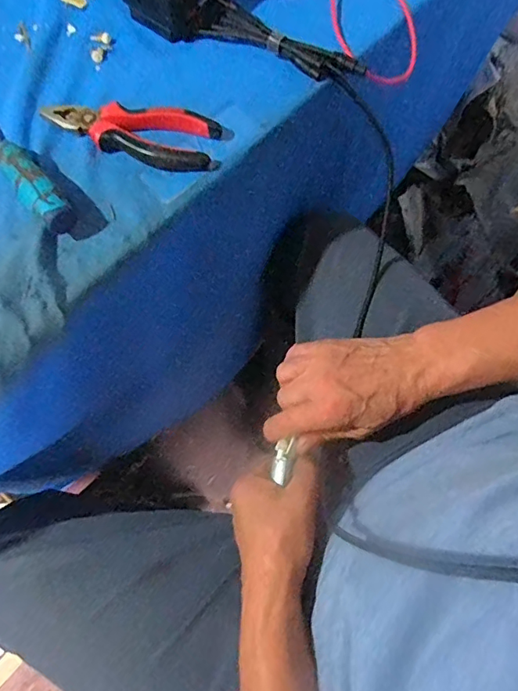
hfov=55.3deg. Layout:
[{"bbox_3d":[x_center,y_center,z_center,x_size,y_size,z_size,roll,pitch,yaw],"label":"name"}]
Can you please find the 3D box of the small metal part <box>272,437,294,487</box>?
[{"bbox_3d":[0.019,0.095,0.411,0.015,0.007,0.033,11,75,5],"label":"small metal part"}]

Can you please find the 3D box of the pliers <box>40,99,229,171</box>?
[{"bbox_3d":[-0.110,-0.185,0.430,0.158,0.020,0.053,11,69,6],"label":"pliers"}]

